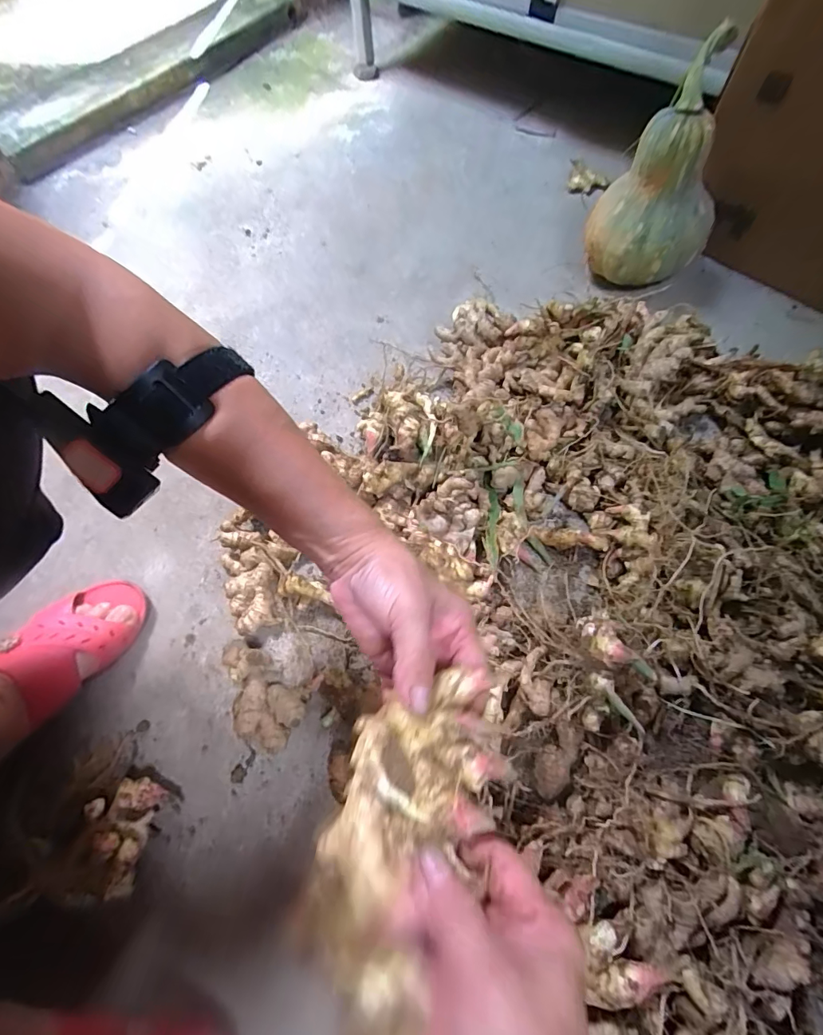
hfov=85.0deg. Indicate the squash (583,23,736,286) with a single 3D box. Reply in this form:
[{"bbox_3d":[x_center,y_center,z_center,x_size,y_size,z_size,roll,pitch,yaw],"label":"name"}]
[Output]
[{"bbox_3d":[0.344,-0.449,0.616,0.153,0.241,0.177,20,67,9],"label":"squash"}]

